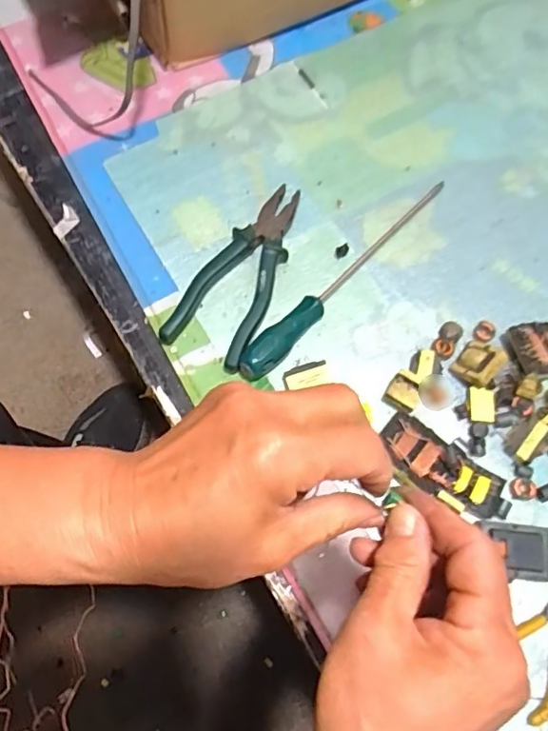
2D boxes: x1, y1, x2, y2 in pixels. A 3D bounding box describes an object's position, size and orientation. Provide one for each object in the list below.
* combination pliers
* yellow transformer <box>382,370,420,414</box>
[{"bbox_3d":[-0.028,-0.093,0.526,0.075,0.020,0.193,24,70,10],"label":"combination pliers"},{"bbox_3d":[0.113,0.025,0.480,0.029,0.027,0.026,32,72,12],"label":"yellow transformer"}]

